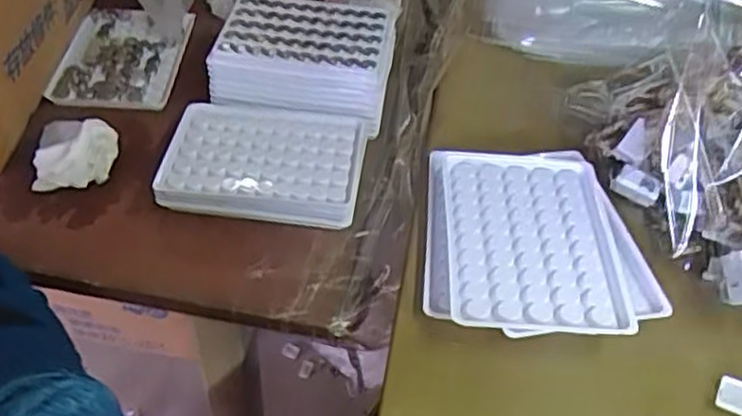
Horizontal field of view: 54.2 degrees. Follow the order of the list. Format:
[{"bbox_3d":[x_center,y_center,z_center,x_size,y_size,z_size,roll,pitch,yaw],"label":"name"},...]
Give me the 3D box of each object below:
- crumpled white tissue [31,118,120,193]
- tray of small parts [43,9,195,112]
[{"bbox_3d":[-0.202,-0.043,0.497,0.055,0.024,0.061,-7,48,-10],"label":"crumpled white tissue"},{"bbox_3d":[-0.201,-0.121,0.587,0.092,0.015,0.123,3,47,-2],"label":"tray of small parts"}]

